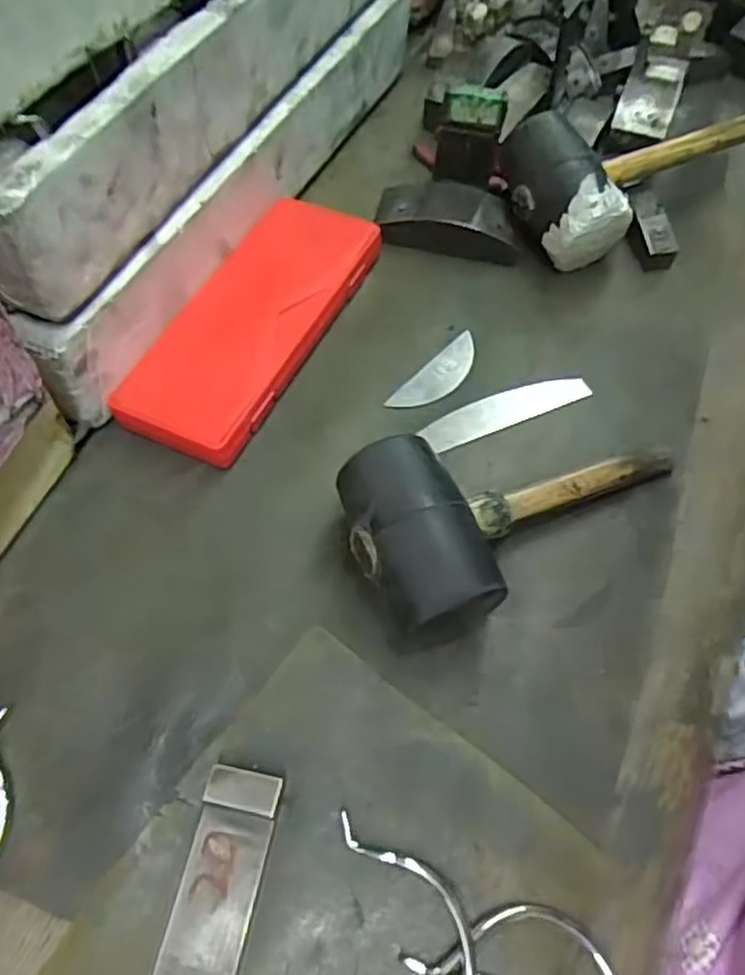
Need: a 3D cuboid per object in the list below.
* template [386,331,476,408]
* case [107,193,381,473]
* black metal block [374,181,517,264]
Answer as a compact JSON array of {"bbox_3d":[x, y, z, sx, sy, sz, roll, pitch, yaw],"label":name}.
[{"bbox_3d":[0.053,-0.086,0.533,0.028,0.004,0.097,39,62,15],"label":"template"},{"bbox_3d":[-0.088,-0.128,0.528,0.099,0.035,0.241,24,62,12],"label":"case"},{"bbox_3d":[0.066,-0.230,0.600,0.122,0.031,0.064,5,59,1],"label":"black metal block"}]

